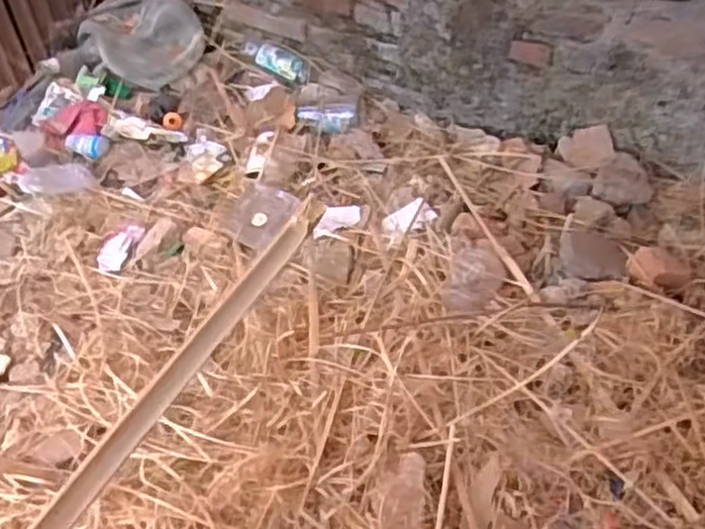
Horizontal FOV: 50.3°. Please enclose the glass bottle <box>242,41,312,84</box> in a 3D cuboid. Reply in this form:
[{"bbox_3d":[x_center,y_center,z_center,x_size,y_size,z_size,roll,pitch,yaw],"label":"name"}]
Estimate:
[{"bbox_3d":[-0.151,-0.401,1.489,0.169,0.046,0.040,23,48,25],"label":"glass bottle"}]

